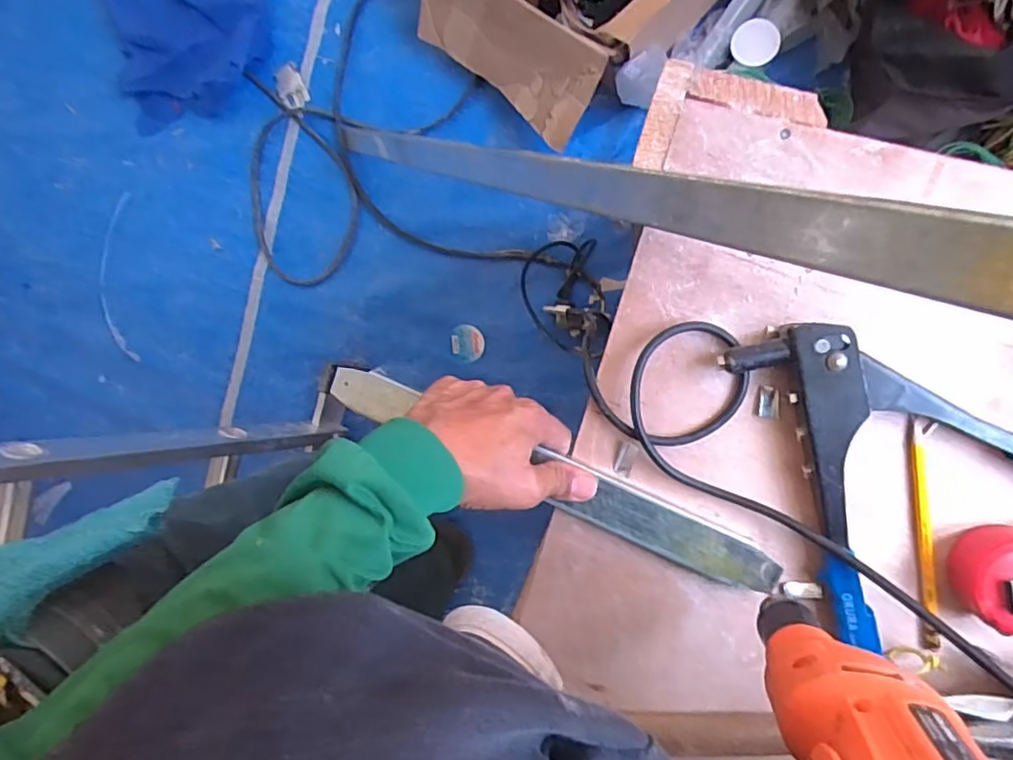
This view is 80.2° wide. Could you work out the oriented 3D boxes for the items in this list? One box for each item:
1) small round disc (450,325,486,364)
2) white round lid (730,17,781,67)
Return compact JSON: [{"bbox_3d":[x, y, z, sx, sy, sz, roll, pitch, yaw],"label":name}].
[{"bbox_3d":[-0.072,-0.067,1.106,0.064,0.007,0.066,2,102,11],"label":"small round disc"},{"bbox_3d":[0.375,-0.507,0.905,0.068,0.007,0.062,3,113,8],"label":"white round lid"}]

